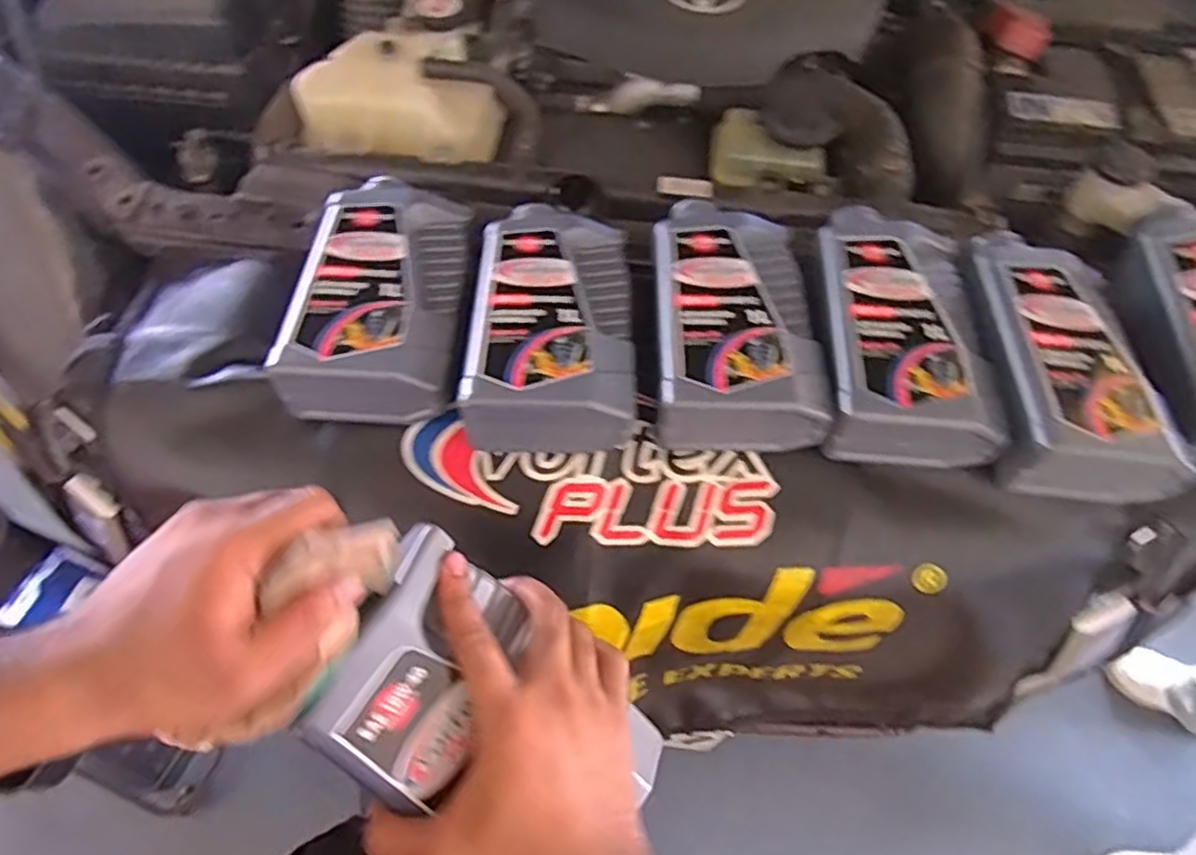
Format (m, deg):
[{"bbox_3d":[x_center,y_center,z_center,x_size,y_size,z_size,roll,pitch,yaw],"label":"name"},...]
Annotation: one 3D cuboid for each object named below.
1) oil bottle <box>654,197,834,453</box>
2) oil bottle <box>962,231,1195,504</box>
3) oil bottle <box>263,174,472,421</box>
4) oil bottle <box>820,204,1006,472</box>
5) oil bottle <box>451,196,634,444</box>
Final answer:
[{"bbox_3d":[0.100,-0.095,0.546,0.125,0.051,0.222,1,63,-1],"label":"oil bottle"},{"bbox_3d":[0.349,-0.061,0.524,0.128,0.050,0.223,5,63,1],"label":"oil bottle"},{"bbox_3d":[-0.165,-0.113,0.546,0.119,0.049,0.214,1,63,-1],"label":"oil bottle"},{"bbox_3d":[0.229,-0.083,0.539,0.125,0.055,0.220,5,63,1],"label":"oil bottle"},{"bbox_3d":[-0.035,-0.094,0.538,0.121,0.054,0.220,0,63,-1],"label":"oil bottle"}]

